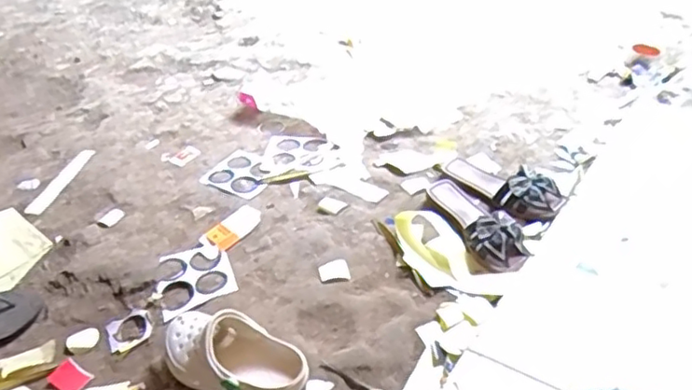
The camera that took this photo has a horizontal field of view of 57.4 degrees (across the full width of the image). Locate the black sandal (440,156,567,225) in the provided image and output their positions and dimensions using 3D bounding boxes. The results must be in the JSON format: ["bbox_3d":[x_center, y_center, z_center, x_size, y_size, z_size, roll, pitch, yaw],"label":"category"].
[{"bbox_3d":[0.289,-0.028,1.221,0.258,0.060,0.100,29,47,35],"label":"black sandal"}]

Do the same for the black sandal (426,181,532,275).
[{"bbox_3d":[0.238,0.036,1.145,0.092,0.047,0.255,-14,38,-15],"label":"black sandal"}]

